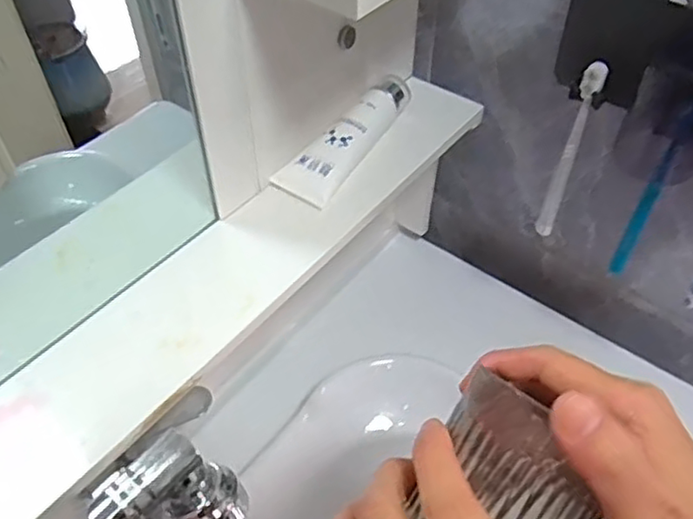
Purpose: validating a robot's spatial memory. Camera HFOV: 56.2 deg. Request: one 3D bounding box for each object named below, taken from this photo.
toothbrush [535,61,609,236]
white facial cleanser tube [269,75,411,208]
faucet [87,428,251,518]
[{"bbox_3d":[0.197,-0.092,0.580,0.016,0.185,0.015,17,51,14],"label":"toothbrush"},{"bbox_3d":[-0.002,-0.118,0.603,0.054,0.035,0.159,26,53,20],"label":"white facial cleanser tube"},{"bbox_3d":[-0.098,0.138,0.366,0.054,0.054,0.072,37,58,27],"label":"faucet"}]

